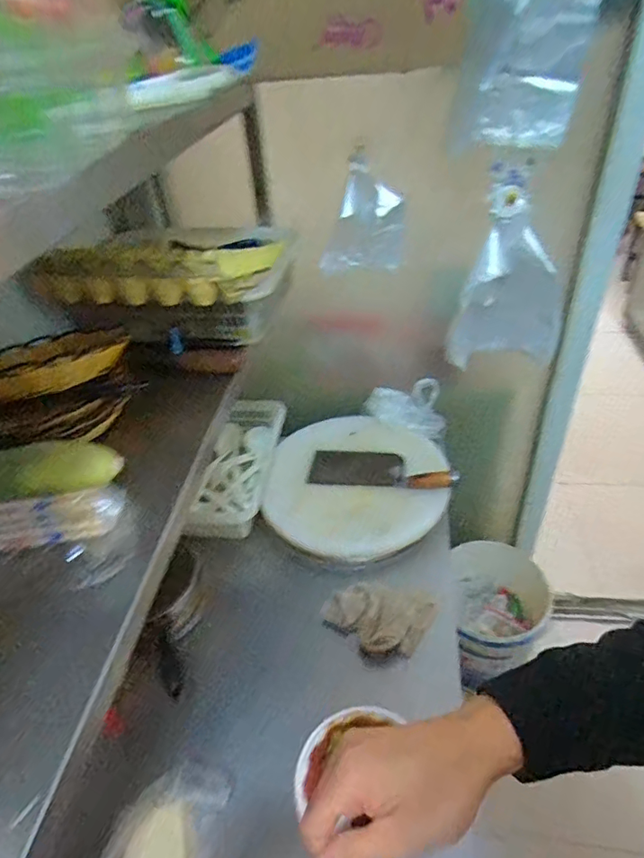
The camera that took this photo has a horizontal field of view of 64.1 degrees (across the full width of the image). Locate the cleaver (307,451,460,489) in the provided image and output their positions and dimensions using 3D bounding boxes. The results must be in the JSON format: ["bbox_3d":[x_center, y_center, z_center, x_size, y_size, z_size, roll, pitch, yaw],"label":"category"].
[{"bbox_3d":[0.120,0.087,1.024,0.289,0.037,0.096,4,41,13],"label":"cleaver"}]

